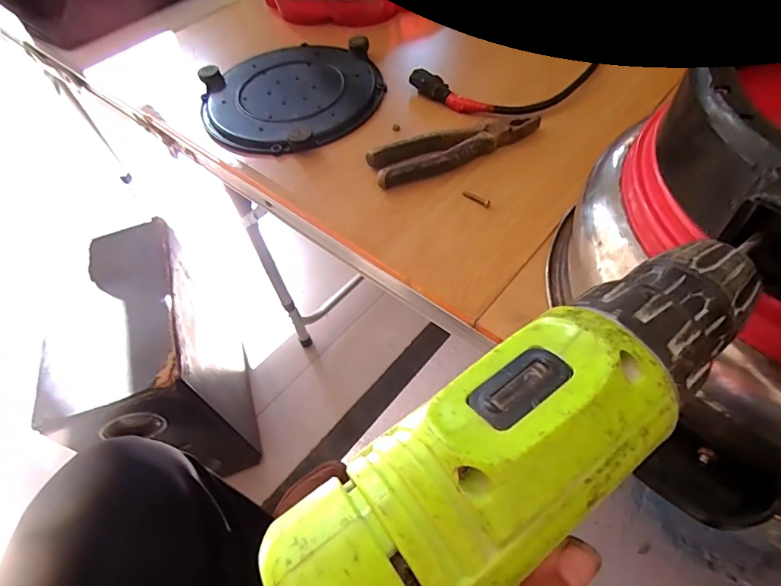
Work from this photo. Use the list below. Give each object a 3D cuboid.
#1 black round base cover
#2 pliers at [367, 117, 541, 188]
[{"bbox_3d":[-0.106,-0.220,0.486,0.193,0.021,0.187,-2,54,3],"label":"black round base cover"},{"bbox_3d":[0.062,-0.136,0.413,0.162,0.016,0.042,-17,55,-7],"label":"pliers"}]

